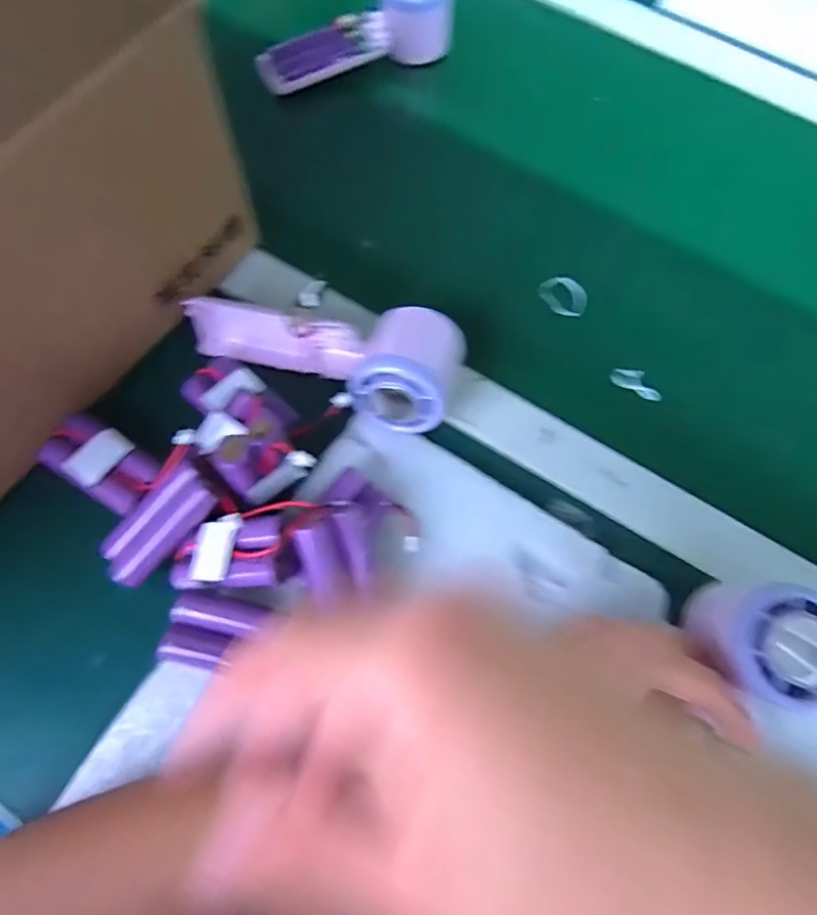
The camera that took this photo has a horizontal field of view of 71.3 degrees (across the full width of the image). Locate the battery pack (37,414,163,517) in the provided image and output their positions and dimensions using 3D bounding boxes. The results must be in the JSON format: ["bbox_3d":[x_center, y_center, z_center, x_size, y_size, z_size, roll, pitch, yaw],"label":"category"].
[{"bbox_3d":[-0.177,0.002,0.329,0.056,0.021,0.036,30,72,12],"label":"battery pack"}]

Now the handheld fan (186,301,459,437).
[{"bbox_3d":[-0.051,-0.071,0.352,0.165,0.049,0.070,19,70,8],"label":"handheld fan"}]

